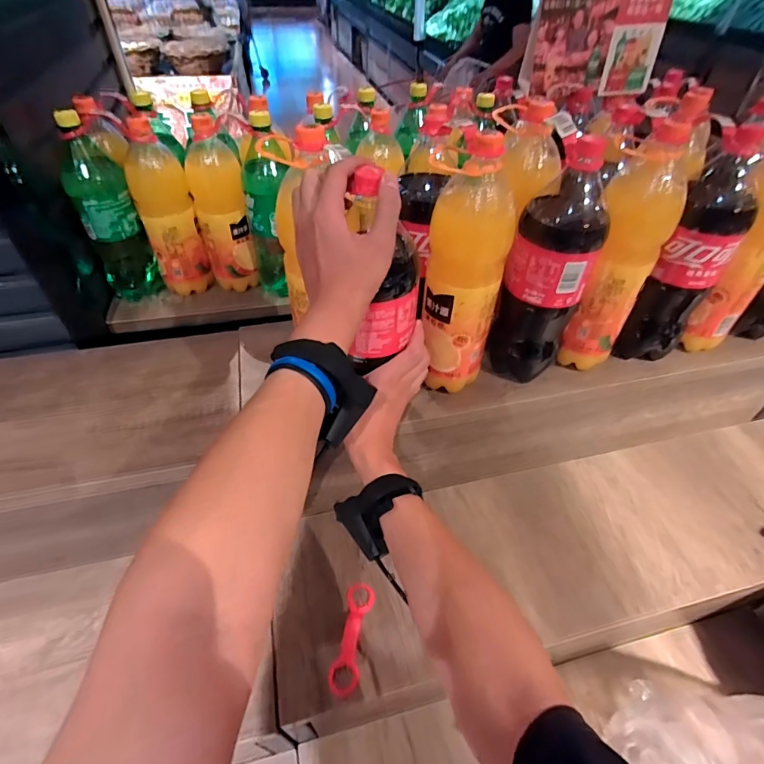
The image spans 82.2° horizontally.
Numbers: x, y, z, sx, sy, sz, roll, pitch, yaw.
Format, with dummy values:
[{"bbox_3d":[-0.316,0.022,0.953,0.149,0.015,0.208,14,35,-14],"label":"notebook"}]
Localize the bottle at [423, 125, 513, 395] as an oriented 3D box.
[{"bbox_3d":[0.102,-0.126,0.552,0.090,0.309,0.096,-24,51,-23],"label":"bottle"}]

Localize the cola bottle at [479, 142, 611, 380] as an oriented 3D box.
[{"bbox_3d":[0.218,-0.133,0.579,0.103,0.304,0.087,19,48,16],"label":"cola bottle"}]

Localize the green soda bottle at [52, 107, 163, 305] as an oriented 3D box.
[{"bbox_3d":[-0.441,-0.262,0.714,0.084,0.284,0.080,-26,52,-24],"label":"green soda bottle"}]

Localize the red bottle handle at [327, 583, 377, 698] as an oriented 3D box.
[{"bbox_3d":[-0.039,0.343,0.594,0.038,0.017,0.134,10,46,8],"label":"red bottle handle"}]

